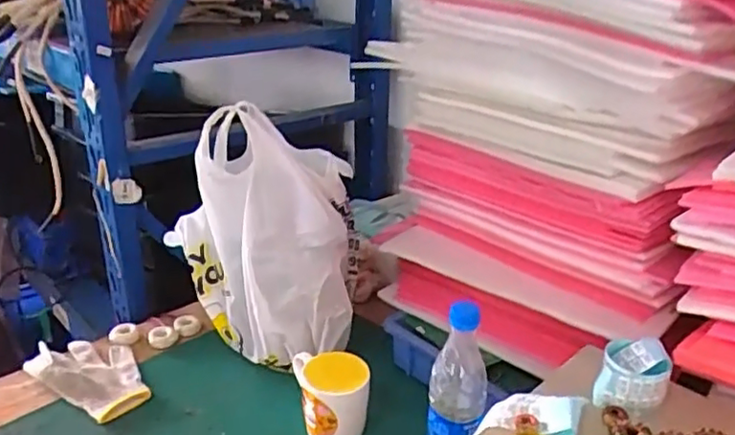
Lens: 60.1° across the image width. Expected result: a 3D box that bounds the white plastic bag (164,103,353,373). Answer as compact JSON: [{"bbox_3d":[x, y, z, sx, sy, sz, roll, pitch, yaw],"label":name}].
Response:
[{"bbox_3d":[-0.153,0.036,0.917,0.249,0.318,0.181,-1,24,-6],"label":"white plastic bag"}]

